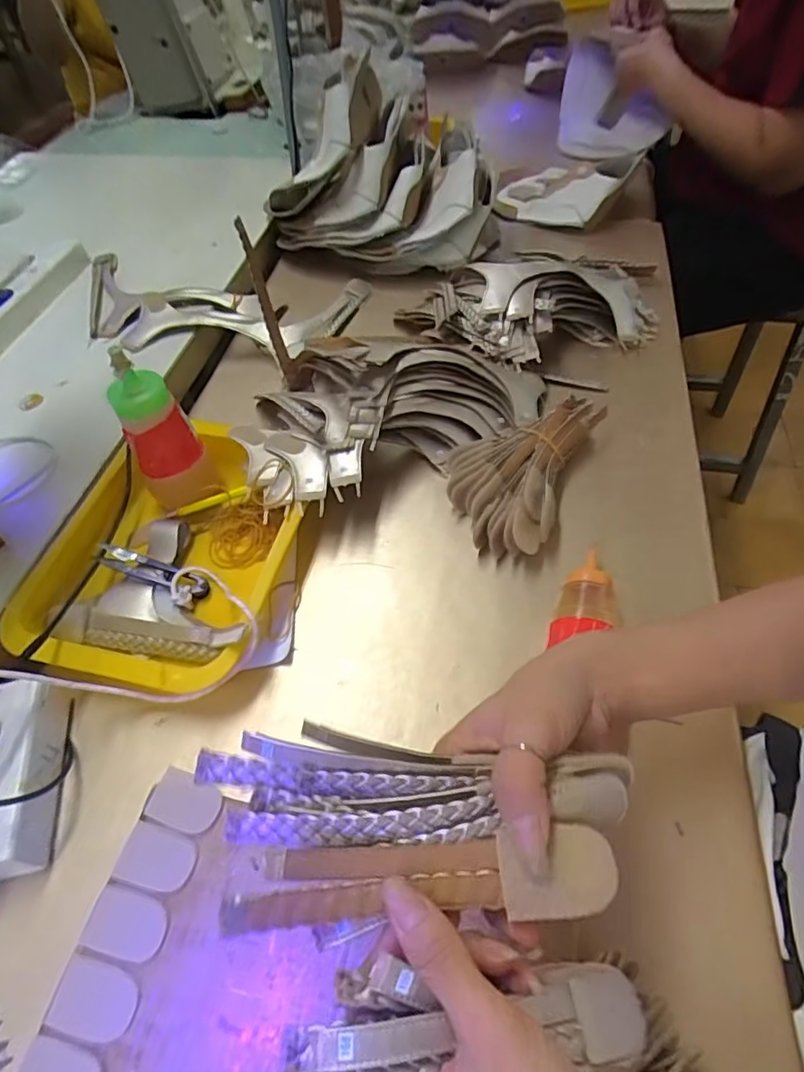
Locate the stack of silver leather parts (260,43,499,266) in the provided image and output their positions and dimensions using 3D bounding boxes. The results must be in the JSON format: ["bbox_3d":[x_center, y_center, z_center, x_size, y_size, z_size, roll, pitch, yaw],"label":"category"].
[{"bbox_3d":[-0.017,-0.488,0.743,0.281,0.157,0.204,13,55,13],"label":"stack of silver leather parts"}]

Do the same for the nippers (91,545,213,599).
[{"bbox_3d":[-0.210,0.029,0.487,0.096,0.018,0.022,13,56,9],"label":"nippers"}]

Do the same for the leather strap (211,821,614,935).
[{"bbox_3d":[0.010,0.137,0.231,0.152,0.018,0.029,0,55,-7],"label":"leather strap"}]

